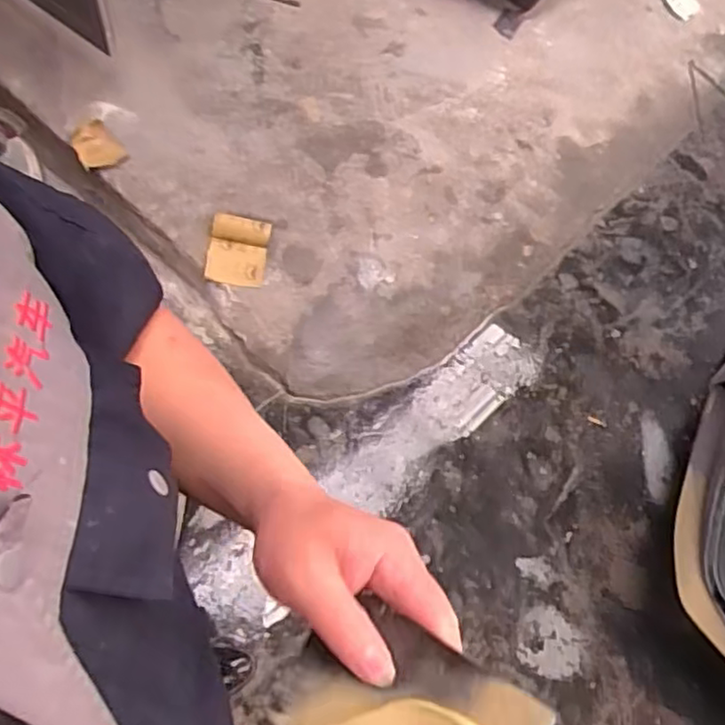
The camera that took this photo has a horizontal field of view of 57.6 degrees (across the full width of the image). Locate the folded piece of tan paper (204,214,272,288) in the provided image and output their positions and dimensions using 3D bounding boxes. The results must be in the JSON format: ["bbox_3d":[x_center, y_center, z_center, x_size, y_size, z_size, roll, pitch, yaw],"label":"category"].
[{"bbox_3d":[-0.312,-0.277,1.654,0.142,0.019,0.179,8,81,-7],"label":"folded piece of tan paper"}]

